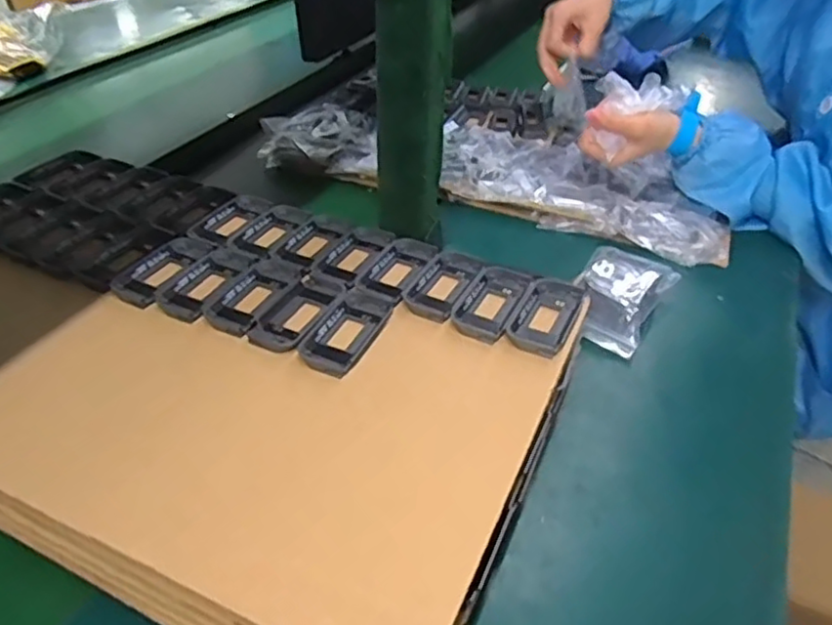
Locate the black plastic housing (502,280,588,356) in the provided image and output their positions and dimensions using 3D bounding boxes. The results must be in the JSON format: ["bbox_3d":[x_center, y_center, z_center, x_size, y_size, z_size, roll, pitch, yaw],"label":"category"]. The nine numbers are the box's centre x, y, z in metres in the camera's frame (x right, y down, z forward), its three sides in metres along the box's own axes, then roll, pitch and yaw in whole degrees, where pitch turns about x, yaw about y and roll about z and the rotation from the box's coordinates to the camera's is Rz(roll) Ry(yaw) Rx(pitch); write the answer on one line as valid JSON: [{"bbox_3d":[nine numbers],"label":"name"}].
[{"bbox_3d":[0.090,0.001,0.446,0.039,0.006,0.080,19,43,20],"label":"black plastic housing"}]

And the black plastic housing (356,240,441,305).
[{"bbox_3d":[-0.014,-0.033,0.482,0.037,0.007,0.075,18,42,19],"label":"black plastic housing"}]

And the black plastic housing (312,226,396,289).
[{"bbox_3d":[-0.047,-0.044,0.494,0.039,0.010,0.077,19,43,20],"label":"black plastic housing"}]

